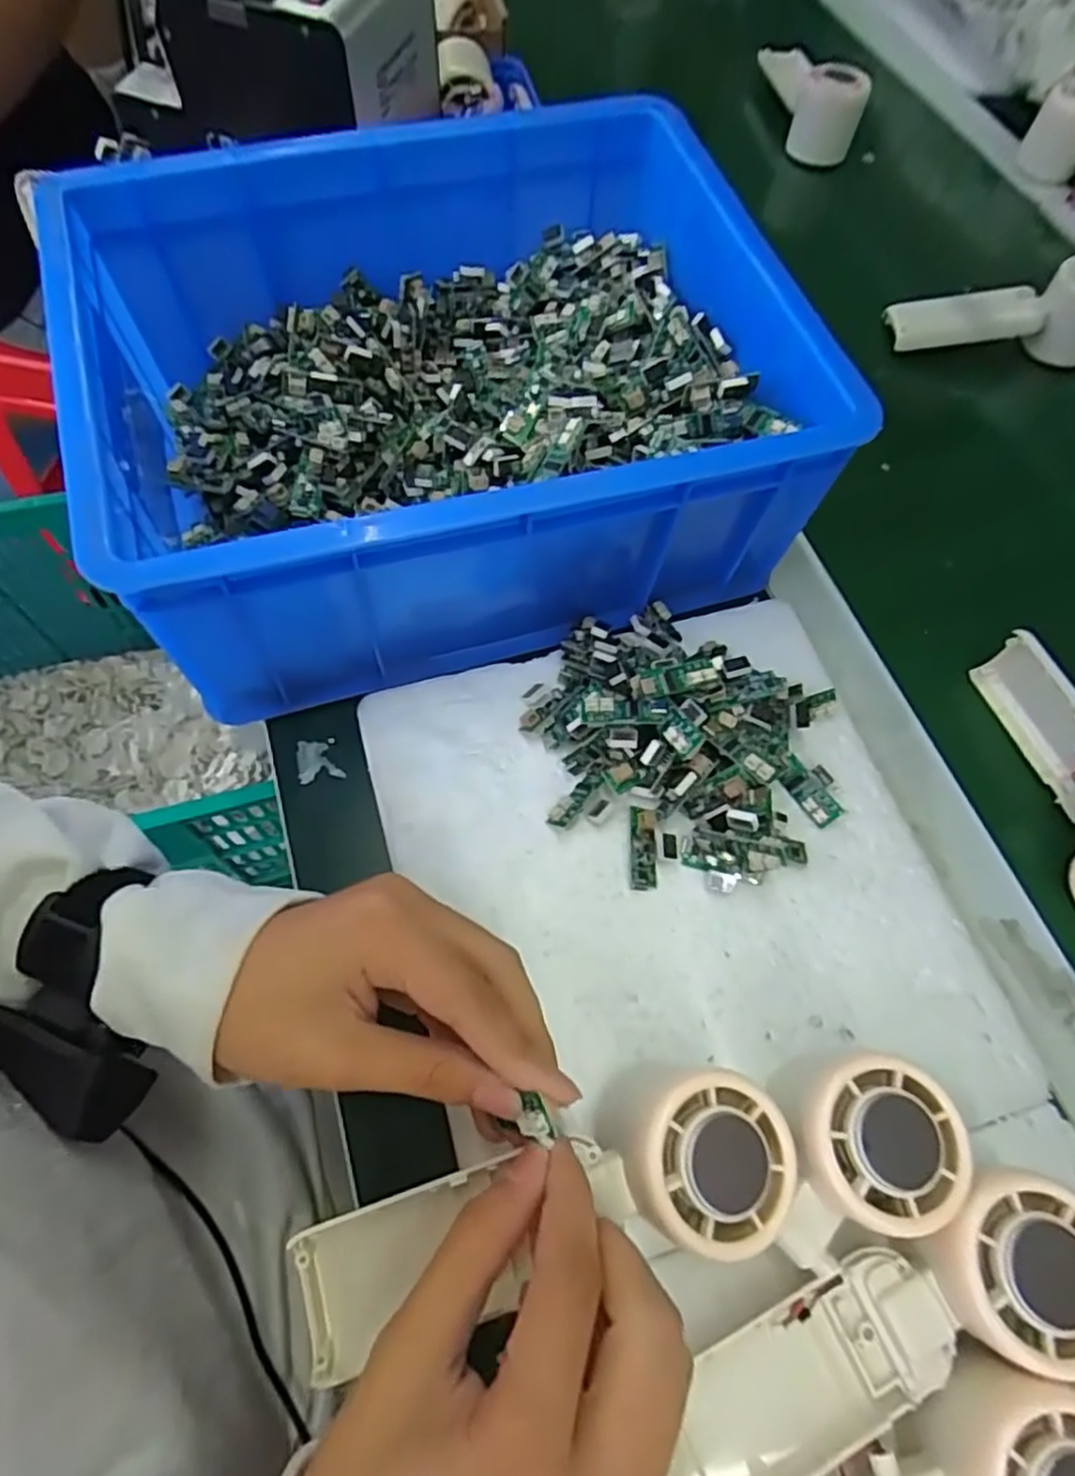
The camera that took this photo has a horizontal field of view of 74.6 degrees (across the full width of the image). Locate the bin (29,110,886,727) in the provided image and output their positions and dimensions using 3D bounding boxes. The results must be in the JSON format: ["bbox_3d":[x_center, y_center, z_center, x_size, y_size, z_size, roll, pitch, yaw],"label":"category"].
[{"bbox_3d":[-0.047,-0.182,0.382,0.339,0.127,0.259,-15,66,-11],"label":"bin"}]

